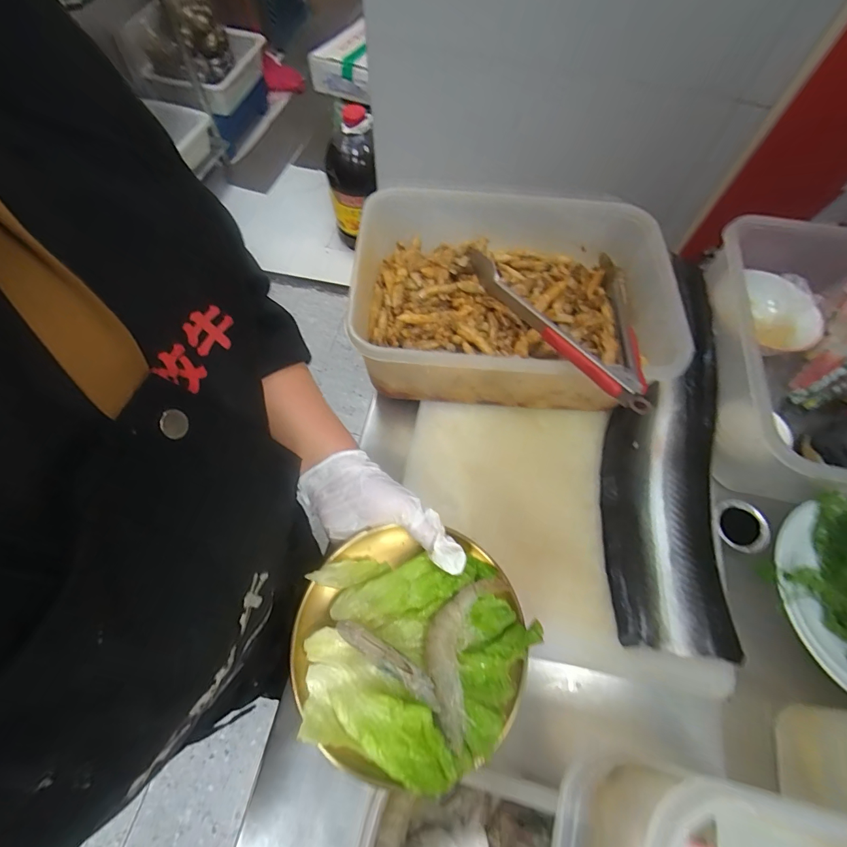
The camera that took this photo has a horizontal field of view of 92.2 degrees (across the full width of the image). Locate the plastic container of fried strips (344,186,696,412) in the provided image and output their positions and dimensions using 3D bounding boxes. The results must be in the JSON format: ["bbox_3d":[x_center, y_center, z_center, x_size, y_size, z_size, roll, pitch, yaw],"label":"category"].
[{"bbox_3d":[0.096,-0.135,0.473,0.349,0.119,0.280,10,65,3],"label":"plastic container of fried strips"}]

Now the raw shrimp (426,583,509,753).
[{"bbox_3d":[0.022,0.157,0.284,0.040,0.017,0.102,20,66,7],"label":"raw shrimp"}]

